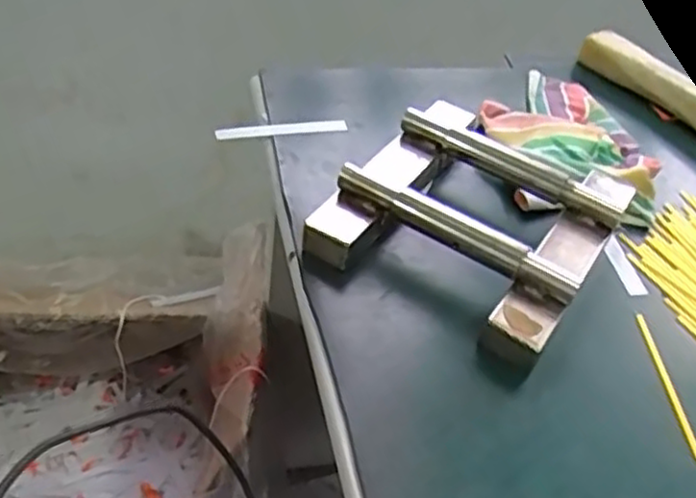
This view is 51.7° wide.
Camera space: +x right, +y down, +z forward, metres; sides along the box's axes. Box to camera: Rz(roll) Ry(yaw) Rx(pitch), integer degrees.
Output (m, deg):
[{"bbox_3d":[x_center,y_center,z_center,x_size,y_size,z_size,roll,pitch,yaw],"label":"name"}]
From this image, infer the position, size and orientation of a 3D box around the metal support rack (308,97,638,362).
[{"bbox_3d":[0.095,-0.029,0.527,0.180,0.048,0.203,27,47,19],"label":"metal support rack"}]

